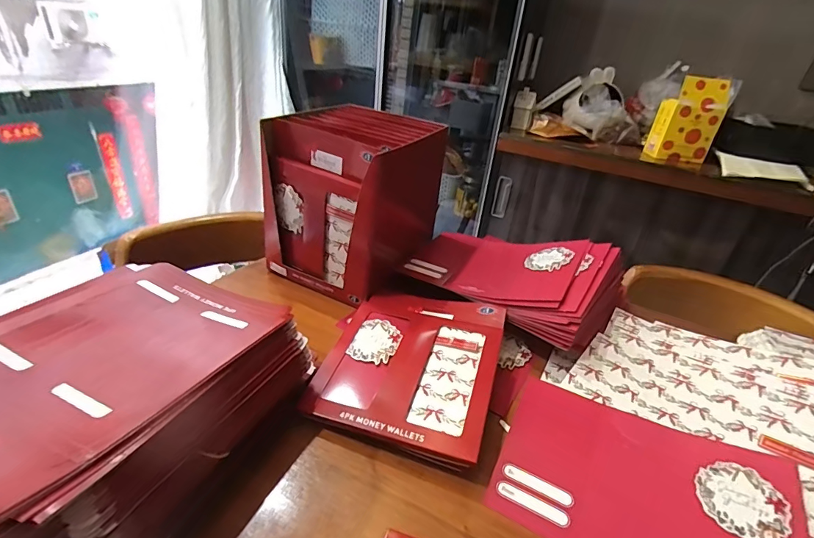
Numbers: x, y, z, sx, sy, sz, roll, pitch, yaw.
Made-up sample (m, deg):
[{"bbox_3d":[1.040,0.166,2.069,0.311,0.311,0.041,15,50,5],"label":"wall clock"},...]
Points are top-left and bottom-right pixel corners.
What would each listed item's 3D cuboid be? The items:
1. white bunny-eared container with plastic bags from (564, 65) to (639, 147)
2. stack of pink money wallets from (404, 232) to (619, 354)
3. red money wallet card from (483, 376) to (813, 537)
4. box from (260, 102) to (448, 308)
[{"bbox_3d":[0.589,-0.479,1.213,0.098,0.176,0.203,-17,38,-33],"label":"white bunny-eared container with plastic bags"},{"bbox_3d":[0.151,-0.004,0.619,0.296,0.093,0.174,28,37,31],"label":"stack of pink money wallets"},{"bbox_3d":[0.223,0.210,0.391,0.255,0.009,0.163,17,45,22],"label":"red money wallet card"},{"bbox_3d":[-0.084,-0.111,0.653,0.198,0.224,0.208,20,34,21],"label":"box"}]

